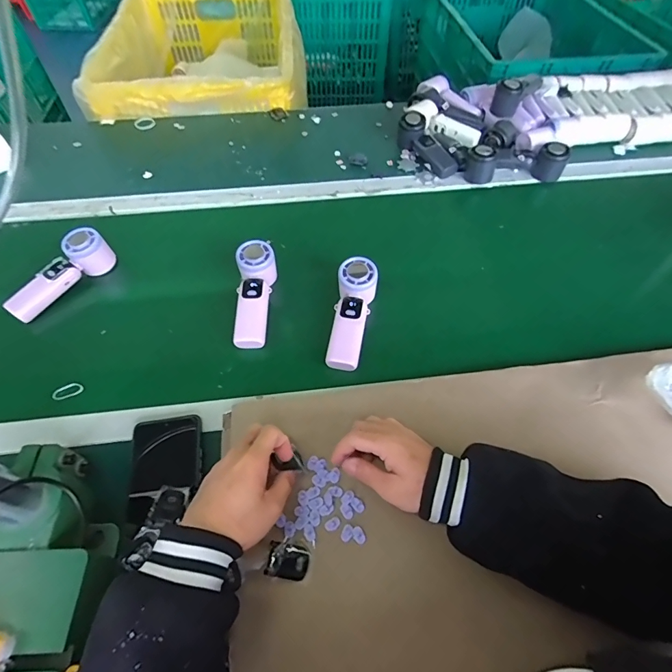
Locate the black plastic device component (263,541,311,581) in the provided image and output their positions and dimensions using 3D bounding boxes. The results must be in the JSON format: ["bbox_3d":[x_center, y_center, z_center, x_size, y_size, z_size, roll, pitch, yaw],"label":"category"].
[{"bbox_3d":[-0.047,0.223,0.392,0.041,0.007,0.029,19,61,-14],"label":"black plastic device component"}]

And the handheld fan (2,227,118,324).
[{"bbox_3d":[-0.416,-0.094,0.595,0.047,0.061,0.160,33,62,20],"label":"handheld fan"}]

